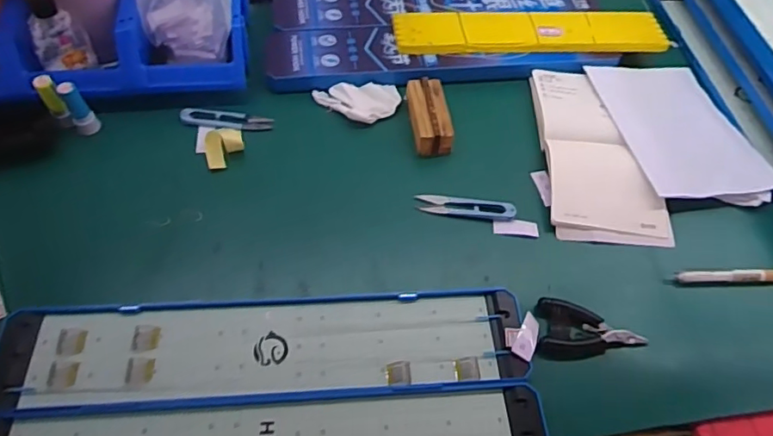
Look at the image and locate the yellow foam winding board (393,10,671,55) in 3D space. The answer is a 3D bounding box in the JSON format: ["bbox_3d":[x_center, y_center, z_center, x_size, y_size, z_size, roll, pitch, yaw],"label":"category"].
[{"bbox_3d":[0.188,-0.240,0.684,0.351,0.020,0.070,-3,58,-7],"label":"yellow foam winding board"}]

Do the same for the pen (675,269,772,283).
[{"bbox_3d":[0.358,0.058,0.533,0.134,0.012,0.012,1,58,-4],"label":"pen"}]

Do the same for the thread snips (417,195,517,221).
[{"bbox_3d":[0.084,-0.012,0.564,0.102,0.009,0.022,7,58,0],"label":"thread snips"}]

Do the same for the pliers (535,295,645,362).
[{"bbox_3d":[0.185,0.108,0.490,0.096,0.011,0.054,16,58,5],"label":"pliers"}]

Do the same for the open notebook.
[{"bbox_3d":[0.235,-0.079,0.607,0.123,0.024,0.232,1,58,-4],"label":"open notebook"}]

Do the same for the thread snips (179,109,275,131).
[{"bbox_3d":[-0.179,-0.111,0.604,0.098,0.014,0.023,-1,58,-5],"label":"thread snips"}]

